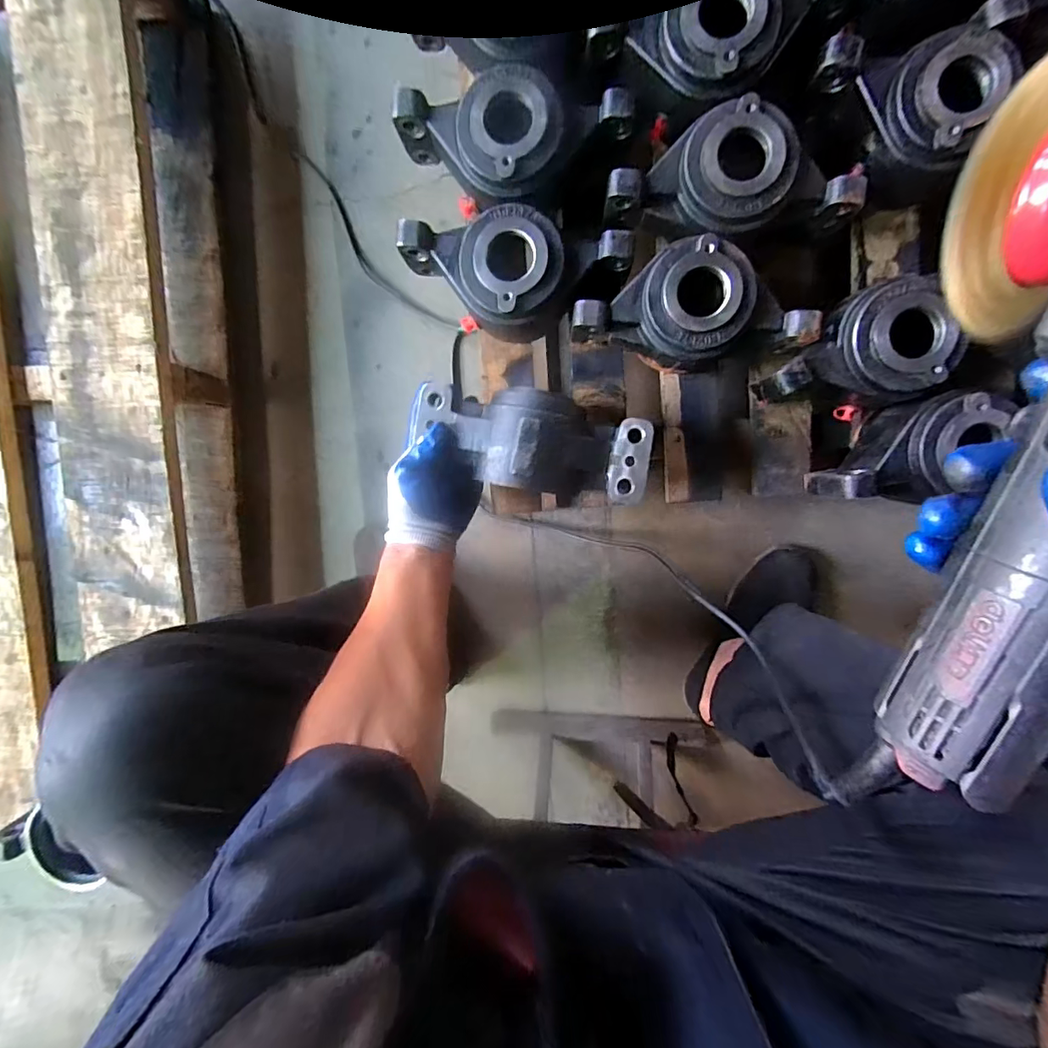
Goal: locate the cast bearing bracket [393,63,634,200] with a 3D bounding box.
[{"bbox_3d":[-0.009,-0.369,0.493,0.225,0.077,0.109,-7,96,5],"label":"cast bearing bracket"}]

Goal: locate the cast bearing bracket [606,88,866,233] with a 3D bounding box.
[{"bbox_3d":[0.191,-0.324,0.471,0.224,0.055,0.103,-6,96,4],"label":"cast bearing bracket"}]

